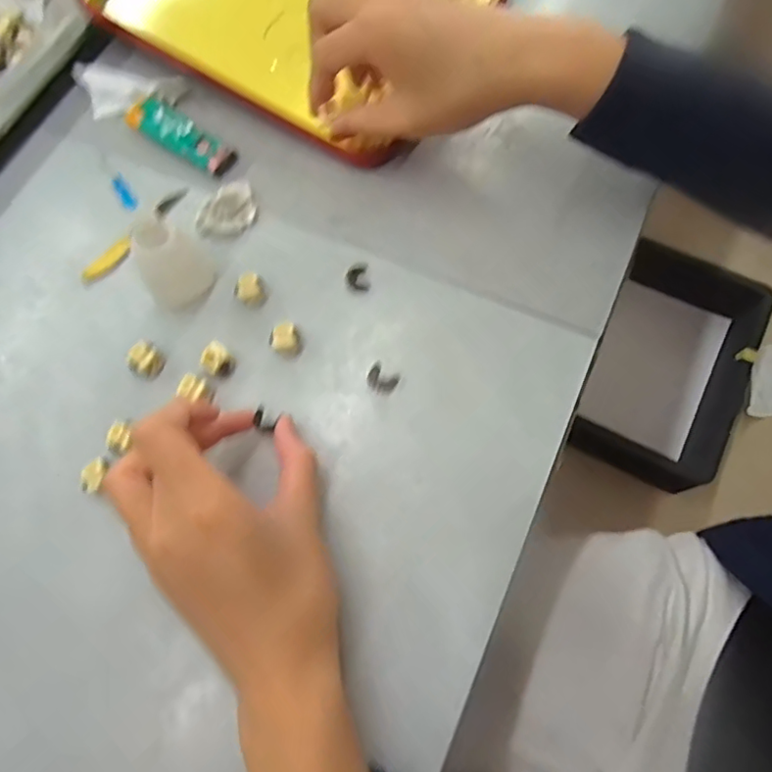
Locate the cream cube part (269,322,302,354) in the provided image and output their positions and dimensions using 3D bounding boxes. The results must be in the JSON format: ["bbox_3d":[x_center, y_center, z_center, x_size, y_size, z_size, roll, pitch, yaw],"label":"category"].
[{"bbox_3d":[-0.055,-0.025,0.314,0.016,0.012,0.016,-15,70,-3],"label":"cream cube part"}]

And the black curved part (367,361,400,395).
[{"bbox_3d":[-0.002,-0.004,0.309,0.017,0.004,0.015,34,75,13],"label":"black curved part"}]

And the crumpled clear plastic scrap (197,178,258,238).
[{"bbox_3d":[-0.093,-0.107,0.342,0.025,0.015,0.041,29,74,12],"label":"crumpled clear plastic scrap"}]

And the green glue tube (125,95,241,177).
[{"bbox_3d":[-0.134,-0.164,0.365,0.083,0.007,0.026,37,75,14],"label":"green glue tube"}]

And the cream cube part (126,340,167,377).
[{"bbox_3d":[-0.132,-0.014,0.312,0.015,0.014,0.016,40,75,12],"label":"cream cube part"}]

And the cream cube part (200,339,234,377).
[{"bbox_3d":[-0.092,-0.014,0.310,0.013,0.014,0.015,40,75,12],"label":"cream cube part"}]

